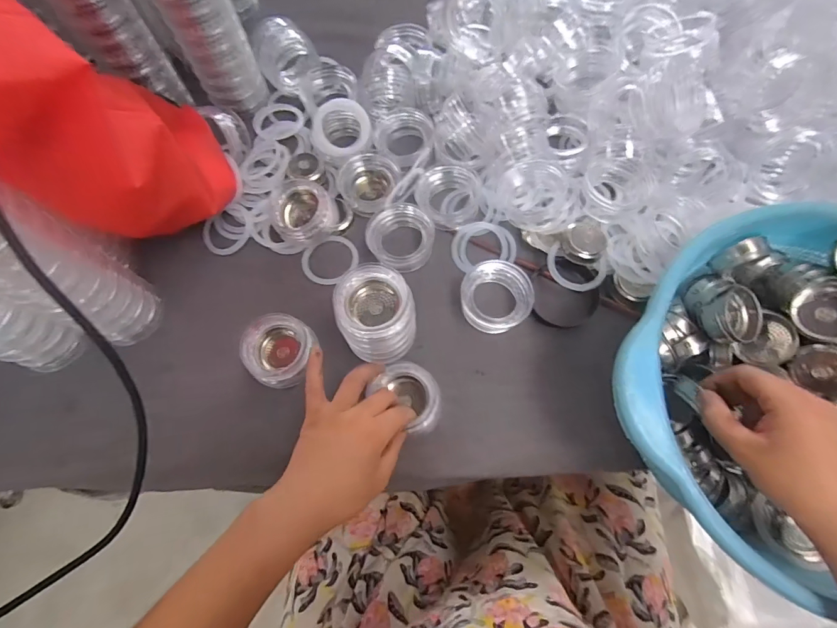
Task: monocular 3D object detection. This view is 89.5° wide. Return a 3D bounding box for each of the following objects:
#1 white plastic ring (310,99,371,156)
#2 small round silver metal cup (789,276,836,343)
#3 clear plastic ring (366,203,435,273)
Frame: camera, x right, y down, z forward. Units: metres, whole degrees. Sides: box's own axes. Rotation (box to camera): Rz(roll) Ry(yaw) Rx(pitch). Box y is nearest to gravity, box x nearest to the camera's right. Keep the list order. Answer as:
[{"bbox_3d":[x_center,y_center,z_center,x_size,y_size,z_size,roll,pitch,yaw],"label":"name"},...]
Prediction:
[{"bbox_3d":[-0.086,-0.209,0.473,0.065,0.009,0.061,1,97,4],"label":"white plastic ring"},{"bbox_3d":[0.322,-0.003,0.329,0.045,0.024,0.049,-39,66,31],"label":"small round silver metal cup"},{"bbox_3d":[-0.018,-0.079,0.445,0.069,0.021,0.071,0,70,0],"label":"clear plastic ring"}]

